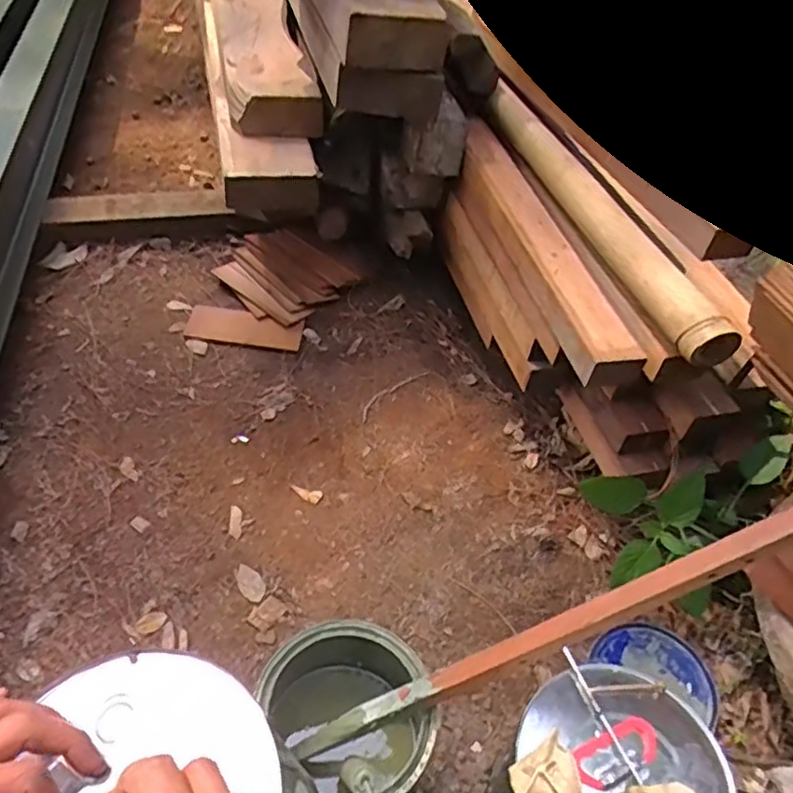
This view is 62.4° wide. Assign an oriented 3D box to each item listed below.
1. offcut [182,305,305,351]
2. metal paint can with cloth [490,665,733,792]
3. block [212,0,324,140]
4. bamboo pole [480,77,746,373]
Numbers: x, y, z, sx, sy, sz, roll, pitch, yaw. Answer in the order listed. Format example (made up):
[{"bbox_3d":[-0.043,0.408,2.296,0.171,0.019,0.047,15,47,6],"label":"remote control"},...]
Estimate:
[{"bbox_3d":[-0.276,-0.129,1.189,0.206,0.012,0.078,10,48,0],"label":"offcut"},{"bbox_3d":[0.194,0.391,0.638,0.175,0.213,0.180,4,49,-5],"label":"metal paint can with cloth"},{"bbox_3d":[-0.298,-0.766,1.355,0.158,0.077,0.808,-6,50,-14],"label":"block"},{"bbox_3d":[0.265,-0.285,0.942,0.058,0.074,0.670,-6,50,-14],"label":"bamboo pole"}]

